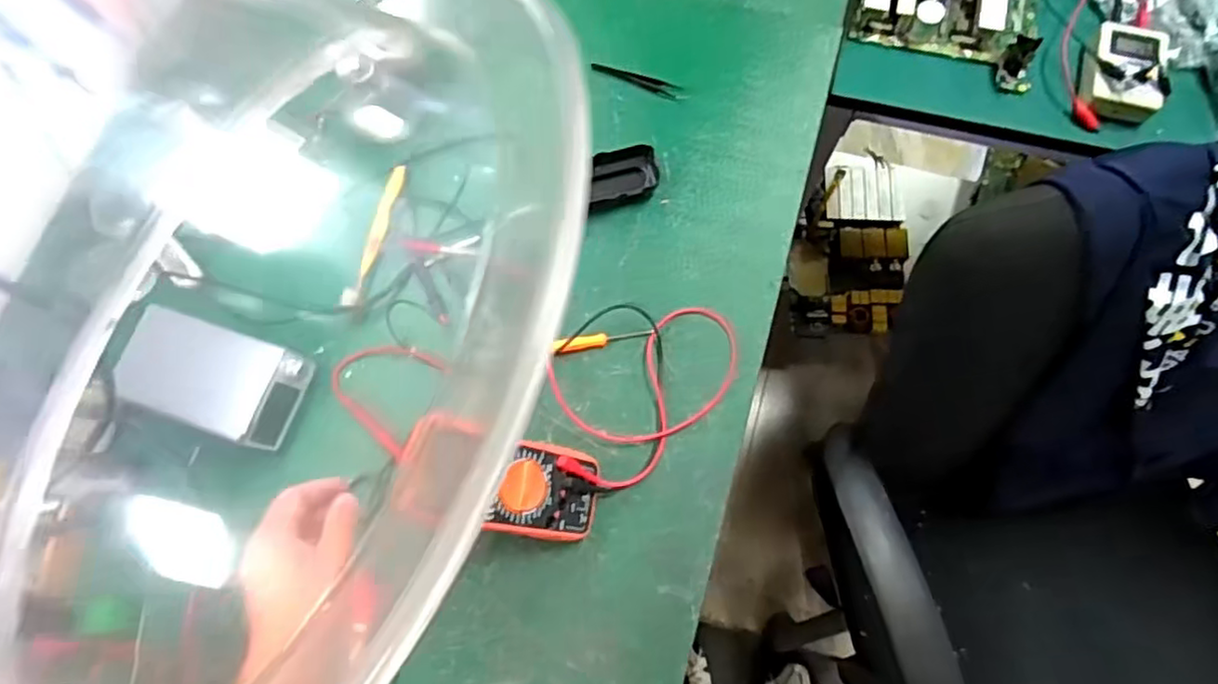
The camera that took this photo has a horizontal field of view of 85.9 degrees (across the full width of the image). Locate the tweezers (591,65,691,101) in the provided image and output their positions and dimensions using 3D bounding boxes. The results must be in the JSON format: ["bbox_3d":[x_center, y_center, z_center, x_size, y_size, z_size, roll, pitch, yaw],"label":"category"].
[{"bbox_3d":[0.035,-0.295,0.736,0.110,0.006,0.020,21,76,7],"label":"tweezers"}]

